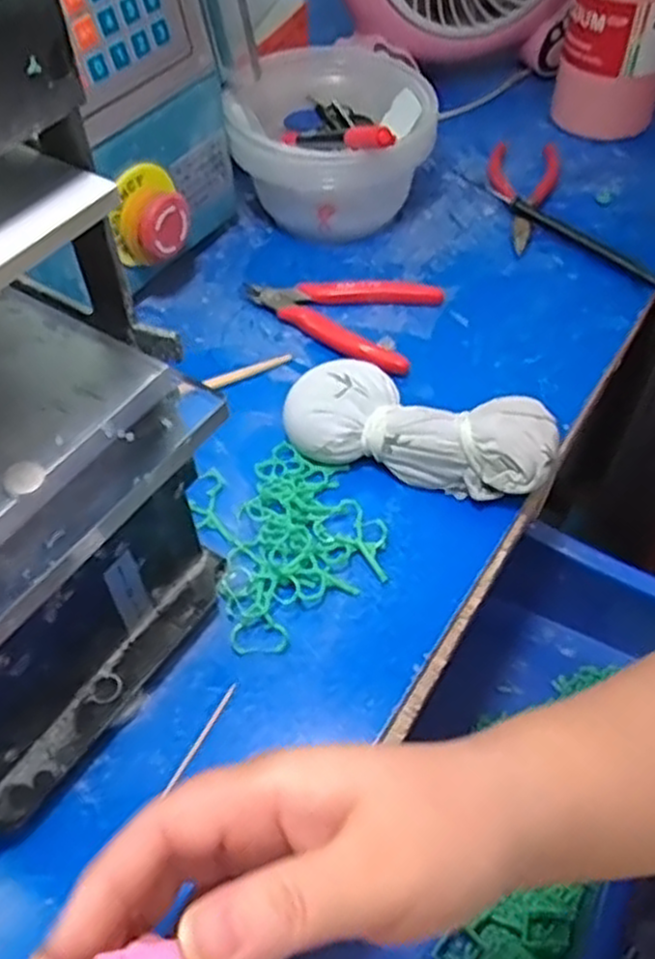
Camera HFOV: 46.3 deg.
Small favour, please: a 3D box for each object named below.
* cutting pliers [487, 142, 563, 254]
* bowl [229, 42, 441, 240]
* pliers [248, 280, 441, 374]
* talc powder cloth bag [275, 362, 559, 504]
[{"bbox_3d":[0.140,-0.210,0.553,0.052,0.016,0.125,9,53,9],"label":"cutting pliers"},{"bbox_3d":[0.005,-0.223,0.518,0.129,0.084,0.115,9,53,9],"label":"bowl"},{"bbox_3d":[0.007,-0.111,0.484,0.120,0.013,0.075,22,56,17],"label":"pliers"},{"bbox_3d":[0.047,-0.027,0.400,0.140,0.041,0.056,12,54,11],"label":"talc powder cloth bag"}]

